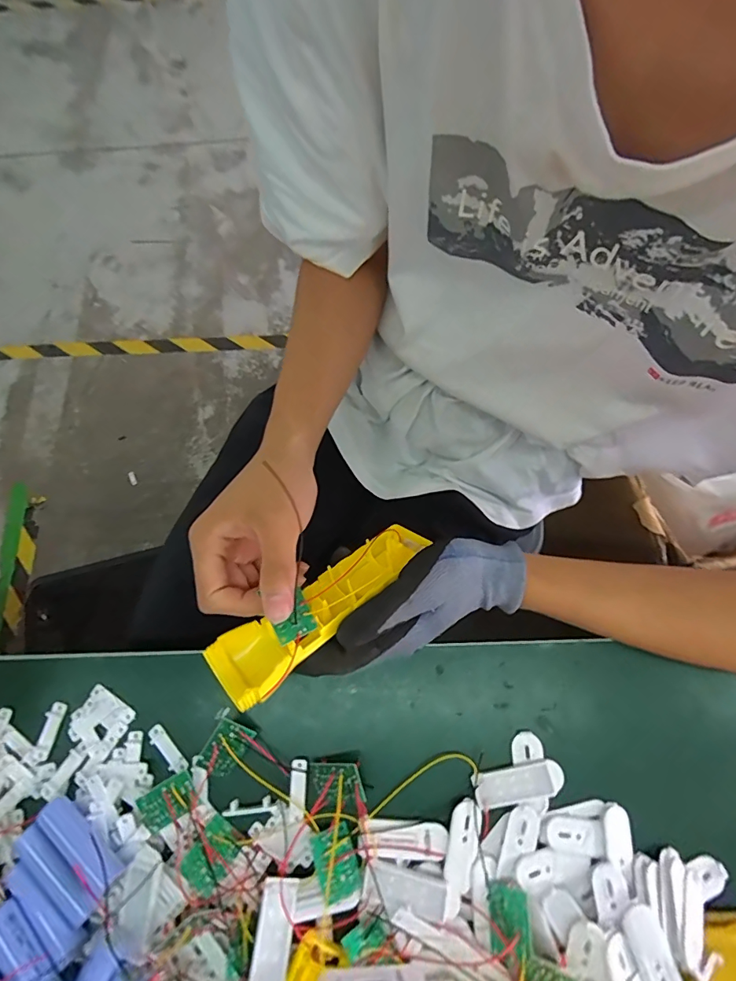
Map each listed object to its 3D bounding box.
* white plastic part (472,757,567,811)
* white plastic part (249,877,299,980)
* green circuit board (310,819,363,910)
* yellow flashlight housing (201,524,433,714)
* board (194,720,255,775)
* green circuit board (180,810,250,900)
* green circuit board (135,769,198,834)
[{"bbox_3d":[0.099,0.193,0.294,0.058,0.005,0.020,-13,73,-1],"label":"white plastic part"},{"bbox_3d":[-0.055,0.260,0.257,0.019,0.011,0.057,6,61,4],"label":"white plastic part"},{"bbox_3d":[-0.020,0.232,0.275,0.027,0.006,0.036,-24,74,-5],"label":"green circuit board"},{"bbox_3d":[-0.024,0.068,0.295,0.165,0.031,0.045,-35,74,-31],"label":"yellow flashlight housing"},{"bbox_3d":[-0.097,0.175,0.301,0.025,0.004,0.034,34,80,-7],"label":"board"},{"bbox_3d":[-0.100,0.232,0.283,0.027,0.008,0.036,36,38,11],"label":"green circuit board"},{"bbox_3d":[-0.131,0.203,0.289,0.035,0.009,0.024,-31,75,-7],"label":"green circuit board"}]

